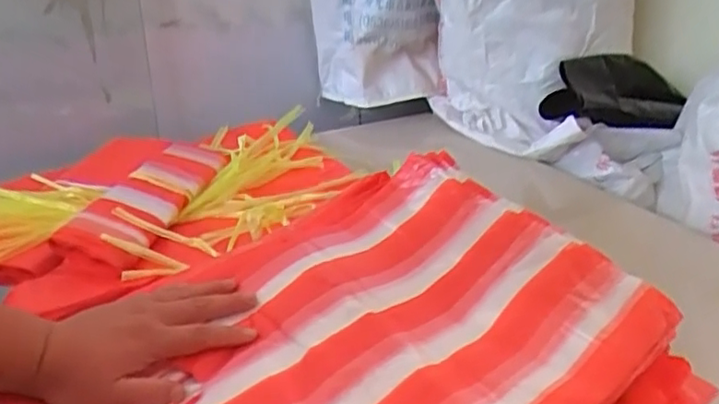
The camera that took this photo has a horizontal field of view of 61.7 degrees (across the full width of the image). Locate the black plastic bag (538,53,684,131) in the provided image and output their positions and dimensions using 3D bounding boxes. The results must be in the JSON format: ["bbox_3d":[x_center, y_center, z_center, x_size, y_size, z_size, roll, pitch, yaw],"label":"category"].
[{"bbox_3d":[0.441,-0.188,1.029,0.264,0.112,0.097,-10,28,-21],"label":"black plastic bag"}]

